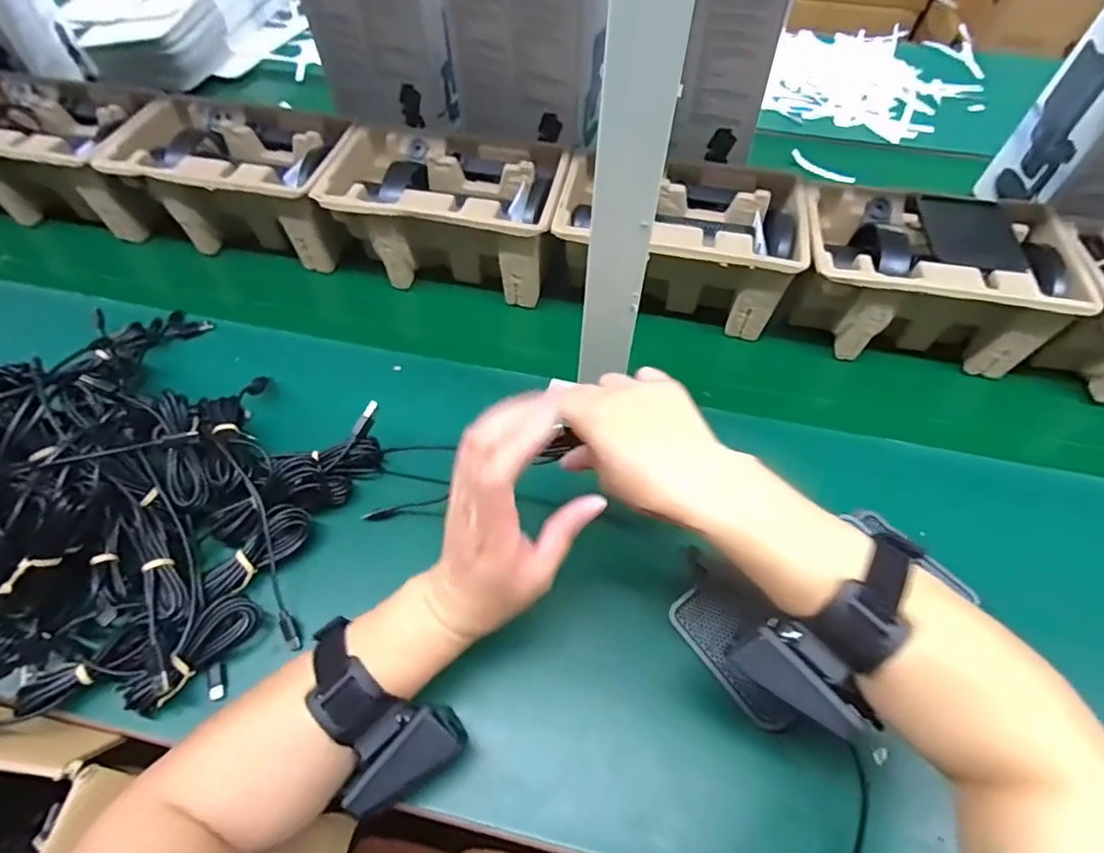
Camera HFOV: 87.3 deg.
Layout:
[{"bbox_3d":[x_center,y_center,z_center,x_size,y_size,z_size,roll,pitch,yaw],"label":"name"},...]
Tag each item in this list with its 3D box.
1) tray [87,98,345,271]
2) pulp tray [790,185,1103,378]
[{"bbox_3d":[-0.325,-0.255,0.619,0.221,0.110,0.132,7,57,5],"label":"tray"},{"bbox_3d":[0.345,-0.137,0.557,0.223,0.111,0.133,9,57,6],"label":"pulp tray"}]

